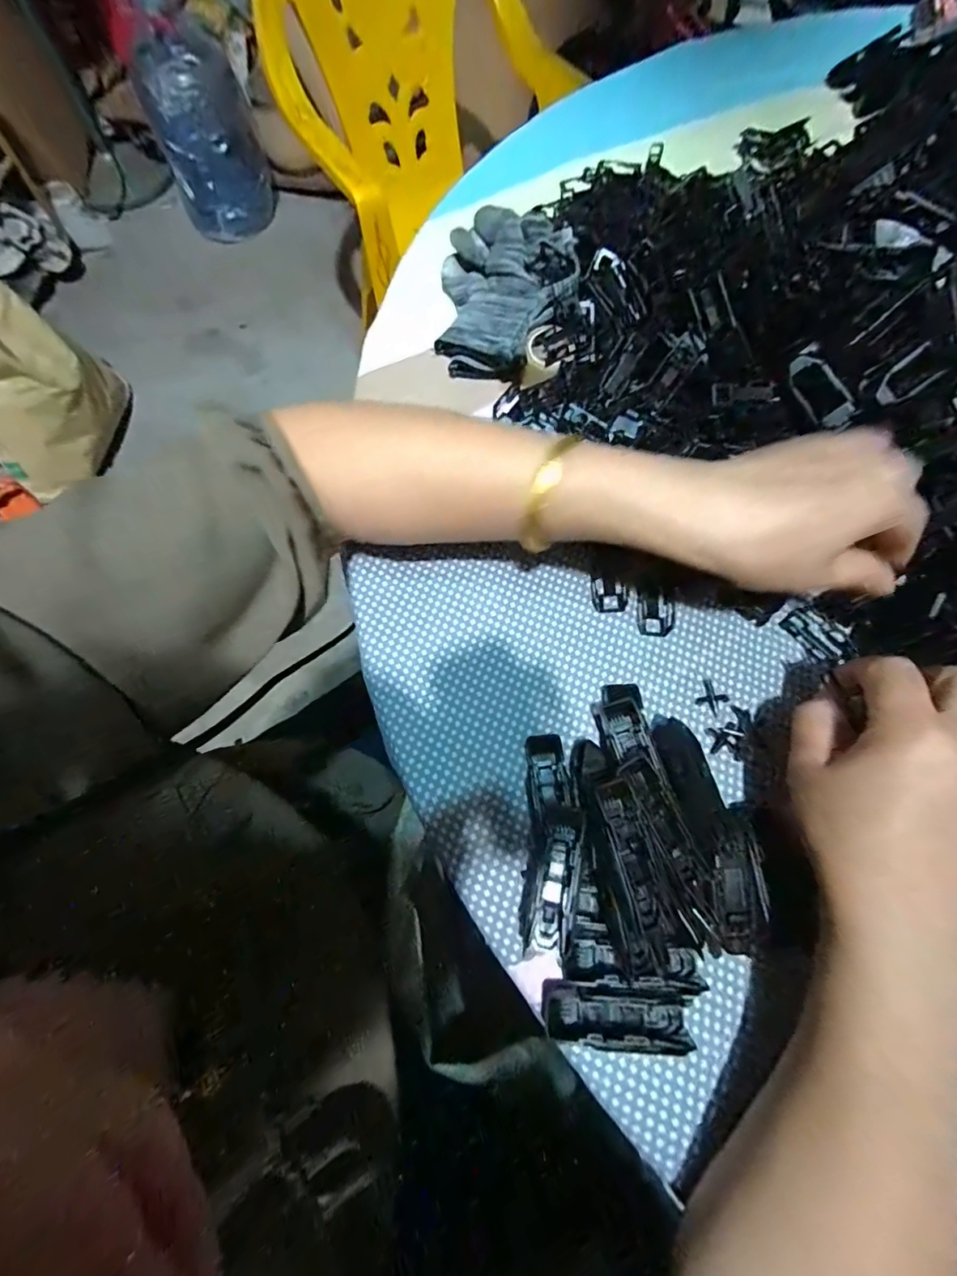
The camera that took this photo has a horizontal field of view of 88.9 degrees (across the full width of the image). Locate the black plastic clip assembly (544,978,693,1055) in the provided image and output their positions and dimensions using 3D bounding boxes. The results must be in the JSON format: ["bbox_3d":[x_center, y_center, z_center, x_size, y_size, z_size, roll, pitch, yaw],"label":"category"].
[{"bbox_3d":[0.063,0.176,0.225,0.066,0.012,0.021,6,70,4],"label":"black plastic clip assembly"}]

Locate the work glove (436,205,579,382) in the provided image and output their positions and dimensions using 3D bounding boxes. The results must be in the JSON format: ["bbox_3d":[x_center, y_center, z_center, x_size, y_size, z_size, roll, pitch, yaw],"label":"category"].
[{"bbox_3d":[0.020,-0.257,0.362,0.098,0.034,0.161,1,70,2],"label":"work glove"}]

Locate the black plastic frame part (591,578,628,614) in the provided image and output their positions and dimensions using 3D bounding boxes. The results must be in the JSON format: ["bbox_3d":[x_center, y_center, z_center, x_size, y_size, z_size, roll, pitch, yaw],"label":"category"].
[{"bbox_3d":[0.081,-0.027,0.303,0.020,0.004,0.024,-4,70,0],"label":"black plastic frame part"}]

